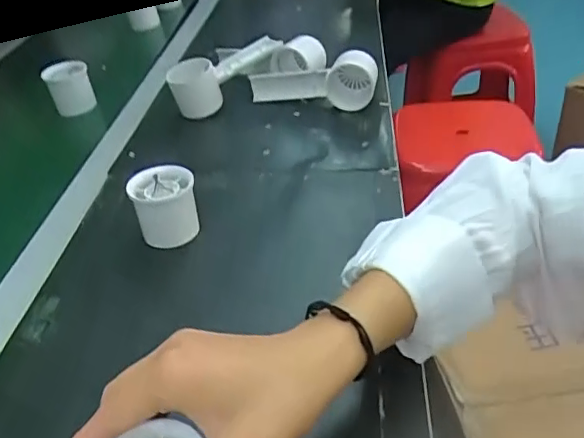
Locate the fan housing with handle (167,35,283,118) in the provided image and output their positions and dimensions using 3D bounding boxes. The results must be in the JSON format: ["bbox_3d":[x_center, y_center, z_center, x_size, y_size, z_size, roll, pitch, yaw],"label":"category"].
[{"bbox_3d":[-0.082,-0.180,0.709,0.157,0.064,0.055,-30,43,-27],"label":"fan housing with handle"}]

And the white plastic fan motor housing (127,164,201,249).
[{"bbox_3d":[-0.111,-0.012,0.503,0.052,0.053,0.048,-16,38,-11],"label":"white plastic fan motor housing"}]

